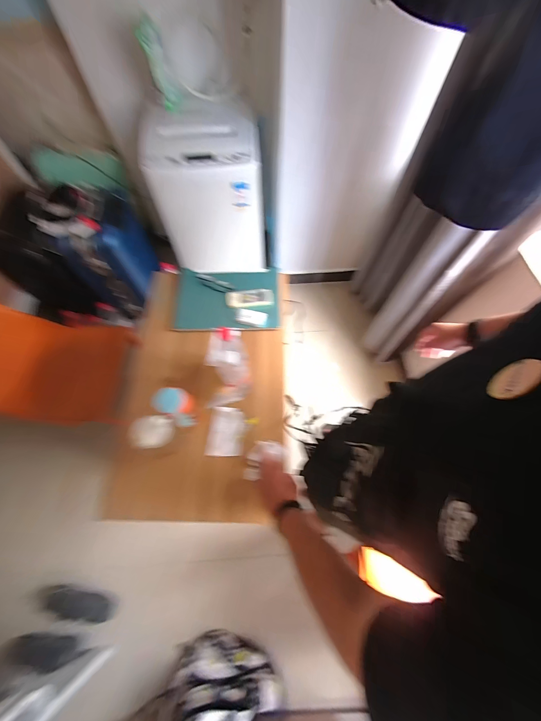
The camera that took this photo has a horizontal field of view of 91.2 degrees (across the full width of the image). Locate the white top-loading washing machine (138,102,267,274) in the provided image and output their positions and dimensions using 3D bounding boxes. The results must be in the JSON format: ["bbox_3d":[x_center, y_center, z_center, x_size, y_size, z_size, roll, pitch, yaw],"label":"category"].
[{"bbox_3d":[-0.312,-0.925,1.496,0.515,0.734,0.536,0,65,1],"label":"white top-loading washing machine"}]

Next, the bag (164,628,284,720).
[{"bbox_3d":[-0.192,1.198,0.967,0.423,0.343,0.215,-17,66,-7],"label":"bag"}]

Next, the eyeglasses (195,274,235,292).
[{"bbox_3d":[-0.197,-0.269,0.922,0.135,0.023,0.053,21,67,10],"label":"eyeglasses"}]

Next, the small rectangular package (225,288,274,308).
[{"bbox_3d":[-0.071,-0.210,0.889,0.159,0.018,0.061,-5,65,-2],"label":"small rectangular package"}]

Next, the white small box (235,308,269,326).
[{"bbox_3d":[-0.063,-0.142,0.862,0.106,0.020,0.050,13,66,7],"label":"white small box"}]

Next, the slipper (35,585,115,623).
[{"bbox_3d":[-0.853,1.064,1.163,0.327,0.063,0.096,17,66,-6],"label":"slipper"}]

